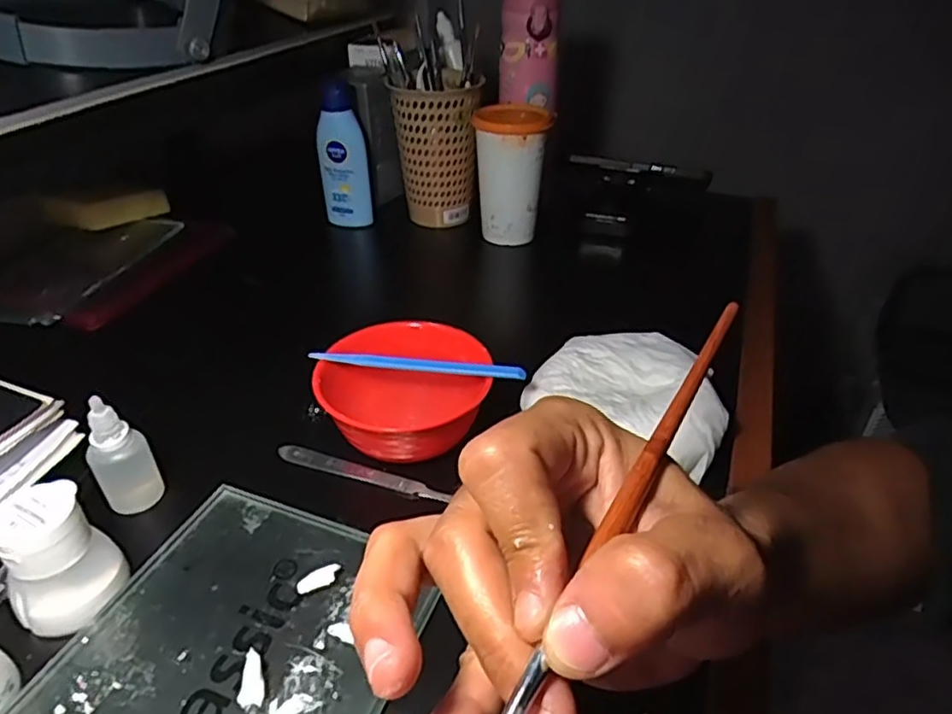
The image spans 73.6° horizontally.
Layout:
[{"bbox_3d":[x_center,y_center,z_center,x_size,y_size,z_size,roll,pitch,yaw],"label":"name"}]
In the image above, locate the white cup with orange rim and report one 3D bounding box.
[{"bbox_3d":[0.035,-0.185,0.650,0.068,0.126,0.076,9,36,9],"label":"white cup with orange rim"}]

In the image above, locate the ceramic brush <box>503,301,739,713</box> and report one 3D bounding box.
[{"bbox_3d":[0.045,0.037,0.180,0.005,0.005,0.175,22,52,26],"label":"ceramic brush"}]

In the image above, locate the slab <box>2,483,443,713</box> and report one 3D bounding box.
[{"bbox_3d":[-0.119,0.147,0.284,0.150,0.011,0.200,15,37,17],"label":"slab"}]

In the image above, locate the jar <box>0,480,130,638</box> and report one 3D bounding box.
[{"bbox_3d":[-0.202,0.095,0.308,0.042,0.053,0.041,-5,36,-10],"label":"jar"}]

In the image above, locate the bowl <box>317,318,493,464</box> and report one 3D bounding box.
[{"bbox_3d":[-0.047,0.025,0.421,0.107,0.055,0.093,-7,36,-13],"label":"bowl"}]

